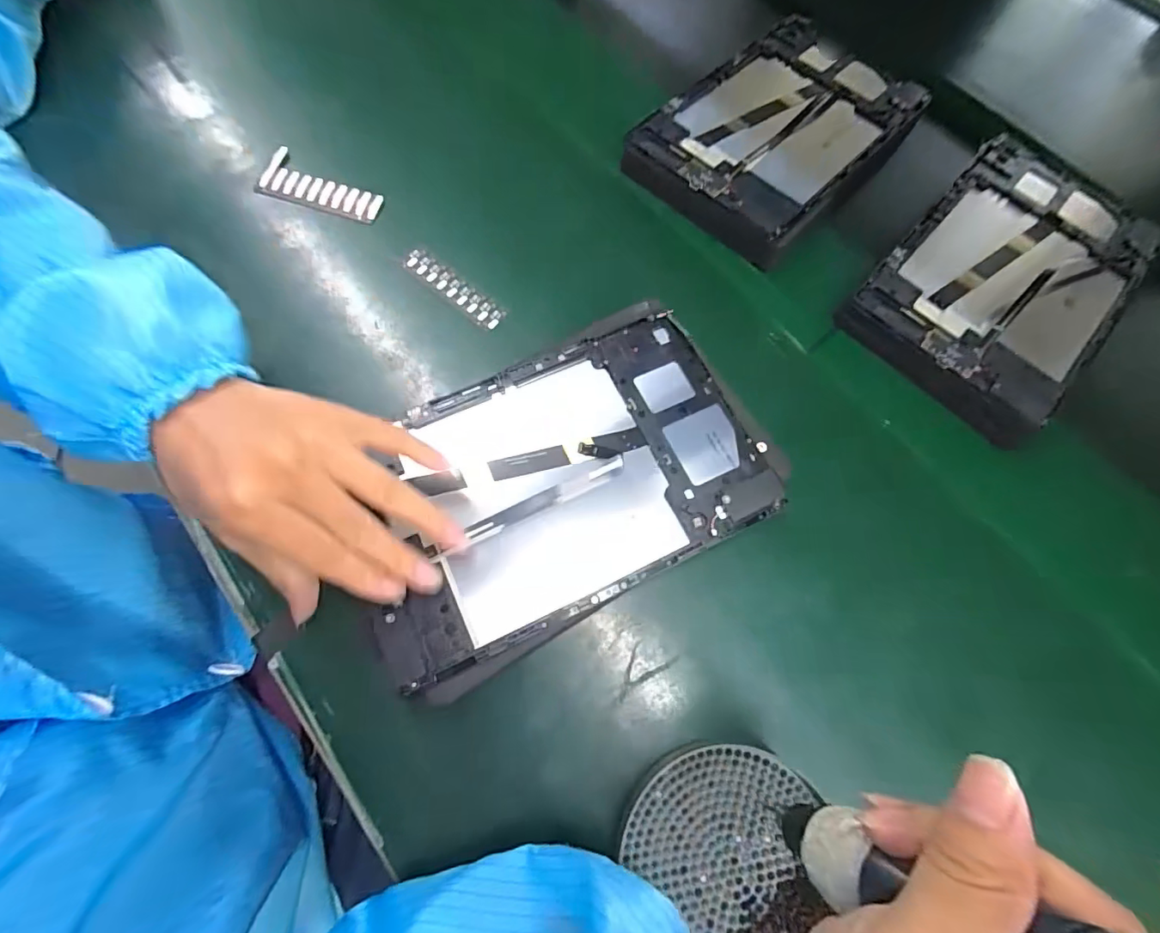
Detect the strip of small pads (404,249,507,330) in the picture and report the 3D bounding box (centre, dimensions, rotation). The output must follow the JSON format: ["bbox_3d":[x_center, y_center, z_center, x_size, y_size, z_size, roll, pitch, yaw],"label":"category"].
[{"bbox_3d":[-0.091,-0.128,0.363,0.089,0.010,0.016,38,72,11],"label":"strip of small pads"}]

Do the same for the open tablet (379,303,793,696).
[{"bbox_3d":[-0.012,0.007,0.296,0.235,0.017,0.150,-26,71,-11],"label":"open tablet"}]

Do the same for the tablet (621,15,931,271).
[{"bbox_3d":[0.171,-0.286,0.423,0.155,0.021,0.241,42,73,12],"label":"tablet"}]

